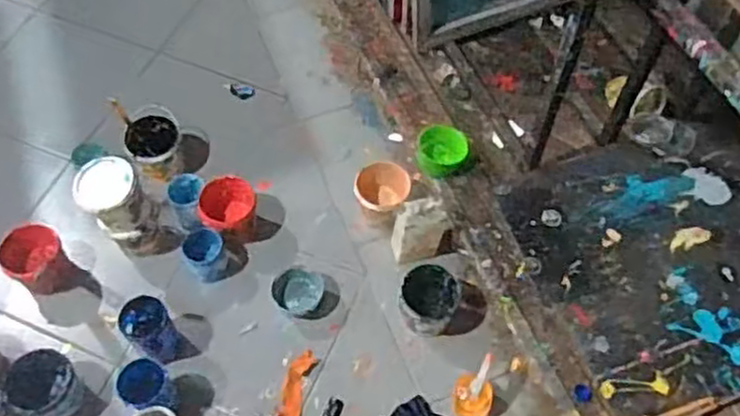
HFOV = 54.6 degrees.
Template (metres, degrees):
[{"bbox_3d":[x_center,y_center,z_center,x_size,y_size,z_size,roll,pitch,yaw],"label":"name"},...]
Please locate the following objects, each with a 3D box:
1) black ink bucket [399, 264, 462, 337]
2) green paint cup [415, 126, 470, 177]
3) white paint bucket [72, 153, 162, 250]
[{"bbox_3d":[0.130,0.205,1.561,0.130,0.102,0.142,18,60,10],"label":"black ink bucket"},{"bbox_3d":[0.169,-0.131,1.676,0.113,0.074,0.105,-1,60,1],"label":"green paint cup"},{"bbox_3d":[-0.542,-0.007,1.555,0.126,0.198,0.130,-1,60,1],"label":"white paint bucket"}]

